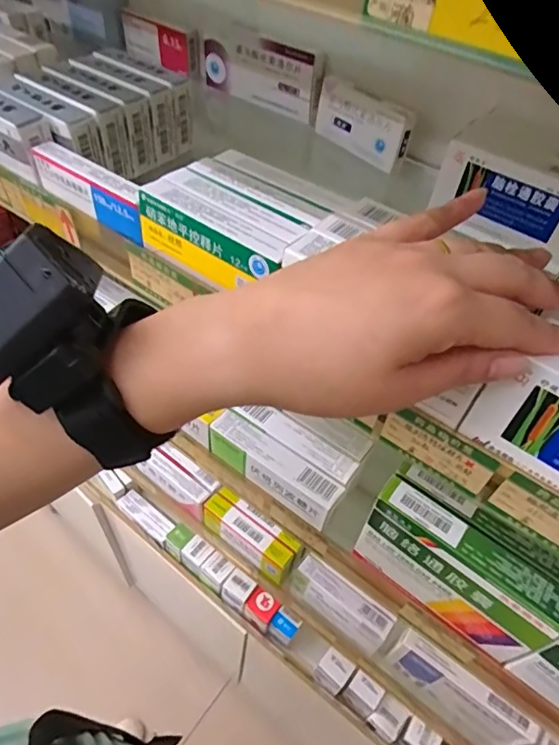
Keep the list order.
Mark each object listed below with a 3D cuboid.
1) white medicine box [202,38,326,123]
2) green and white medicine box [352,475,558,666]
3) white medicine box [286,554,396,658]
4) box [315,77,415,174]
[{"bbox_3d":[-0.019,-0.311,0.528,0.149,0.072,0.015,31,53,18],"label":"white medicine box"},{"bbox_3d":[0.121,0.142,0.357,0.128,0.097,0.025,35,55,21],"label":"green and white medicine box"},{"bbox_3d":[0.064,0.247,0.538,0.110,0.055,0.034,33,54,20],"label":"white medicine box"},{"bbox_3d":[0.078,-0.233,0.474,0.017,0.051,0.105,-33,60,-29],"label":"box"}]

